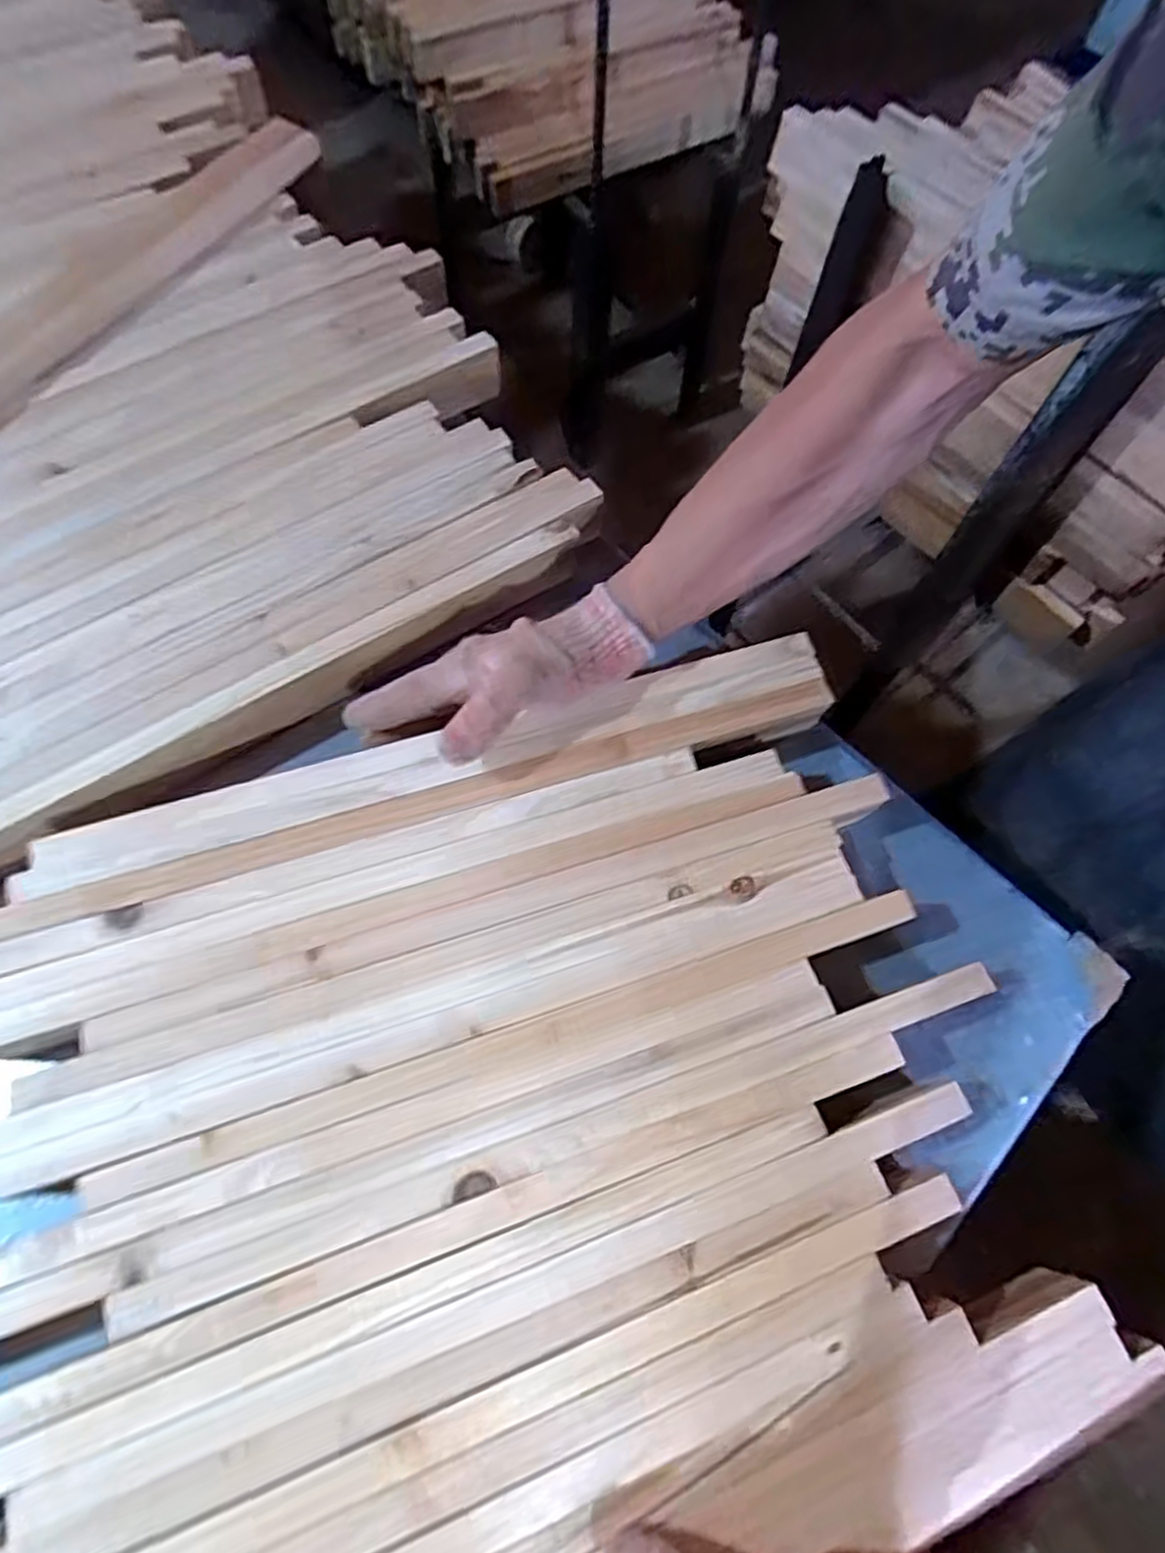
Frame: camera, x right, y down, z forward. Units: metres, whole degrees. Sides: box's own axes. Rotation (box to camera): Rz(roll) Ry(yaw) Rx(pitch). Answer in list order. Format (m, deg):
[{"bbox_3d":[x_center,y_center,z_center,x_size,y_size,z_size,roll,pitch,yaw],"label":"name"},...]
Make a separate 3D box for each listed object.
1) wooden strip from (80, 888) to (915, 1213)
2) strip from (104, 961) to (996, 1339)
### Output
[{"bbox_3d":[-0.025,0.142,0.418,0.461,0.015,0.021,-16,68,-9],"label":"wooden strip"},{"bbox_3d":[0.006,0.185,0.400,0.475,0.012,0.019,-17,68,-9],"label":"strip"}]

